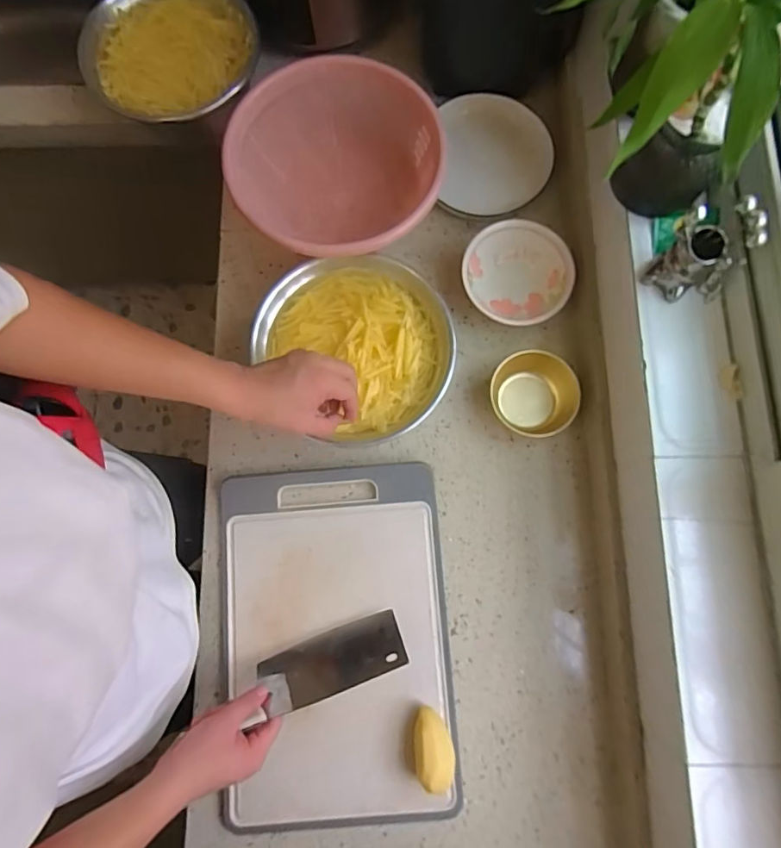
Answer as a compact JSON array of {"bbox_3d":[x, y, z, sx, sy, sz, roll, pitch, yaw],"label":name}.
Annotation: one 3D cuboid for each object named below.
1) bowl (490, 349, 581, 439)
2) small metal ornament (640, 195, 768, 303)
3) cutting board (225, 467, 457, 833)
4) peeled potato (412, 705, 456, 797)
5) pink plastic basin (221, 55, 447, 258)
[{"bbox_3d":[0.198,-0.042,0.681,0.103,0.045,0.112,0,79,0],"label":"bowl"},{"bbox_3d":[0.327,-0.175,0.525,0.071,0.109,0.056,-8,80,0],"label":"small metal ornament"},{"bbox_3d":[-0.069,0.270,0.633,0.282,0.020,0.419,-5,79,-1],"label":"cutting board"},{"bbox_3d":[0.050,0.384,0.592,0.046,0.052,0.082,-8,79,-1],"label":"peeled potato"},{"bbox_3d":[-0.064,-0.355,0.718,0.265,0.125,0.282,0,79,0],"label":"pink plastic basin"}]

